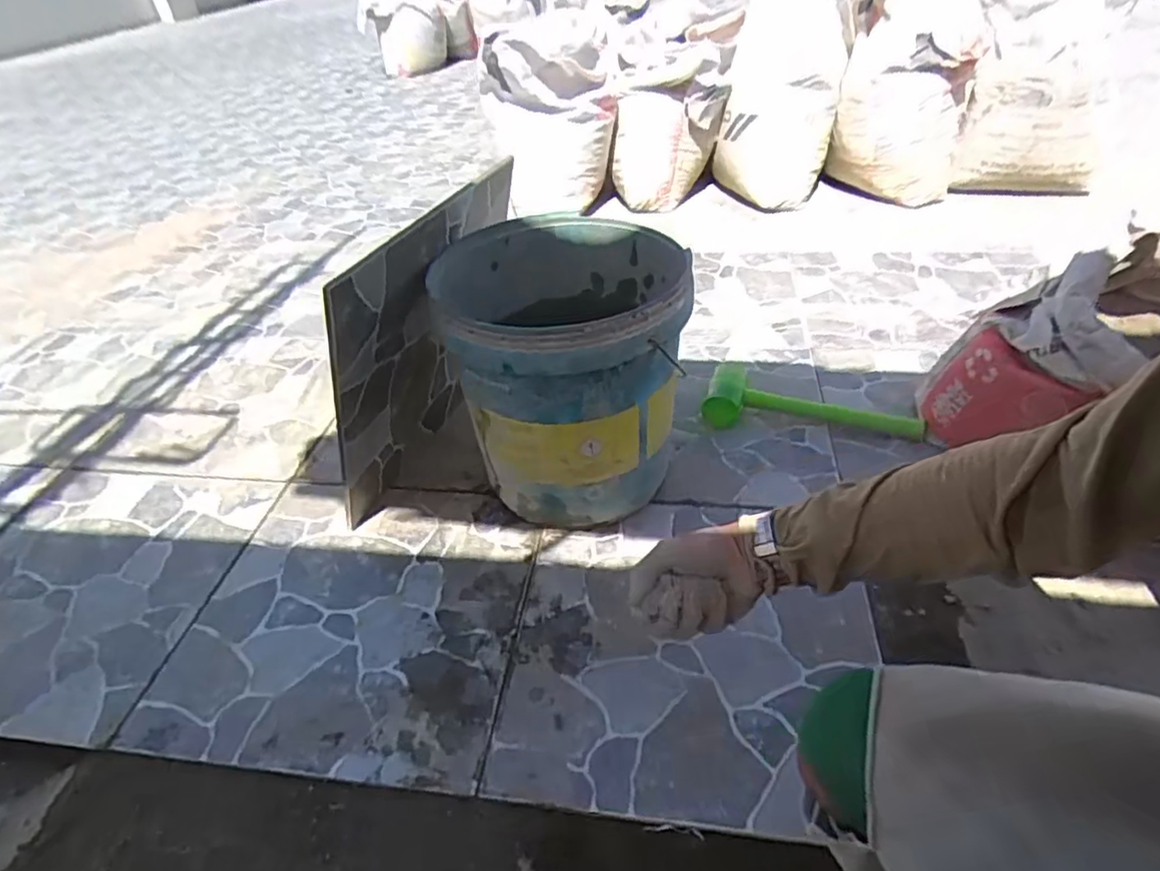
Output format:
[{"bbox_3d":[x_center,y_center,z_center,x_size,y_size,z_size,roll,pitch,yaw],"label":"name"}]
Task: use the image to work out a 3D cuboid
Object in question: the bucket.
[{"bbox_3d":[-0.017,-0.081,0.857,0.276,0.320,0.286,-3,40,2],"label":"bucket"}]

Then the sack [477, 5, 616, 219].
[{"bbox_3d":[-0.073,-0.777,1.566,0.298,0.392,0.336,-5,42,0],"label":"sack"}]

